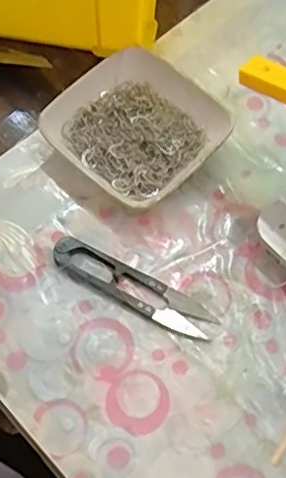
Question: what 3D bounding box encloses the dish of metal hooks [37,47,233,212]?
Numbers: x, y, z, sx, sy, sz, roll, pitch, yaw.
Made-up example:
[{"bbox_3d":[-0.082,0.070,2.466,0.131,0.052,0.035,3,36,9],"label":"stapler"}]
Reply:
[{"bbox_3d":[-0.004,-0.071,0.377,0.094,0.022,0.093,39,72,16],"label":"dish of metal hooks"}]

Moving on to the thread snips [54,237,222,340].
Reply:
[{"bbox_3d":[-0.006,0.028,0.340,0.101,0.010,0.022,27,69,11],"label":"thread snips"}]

